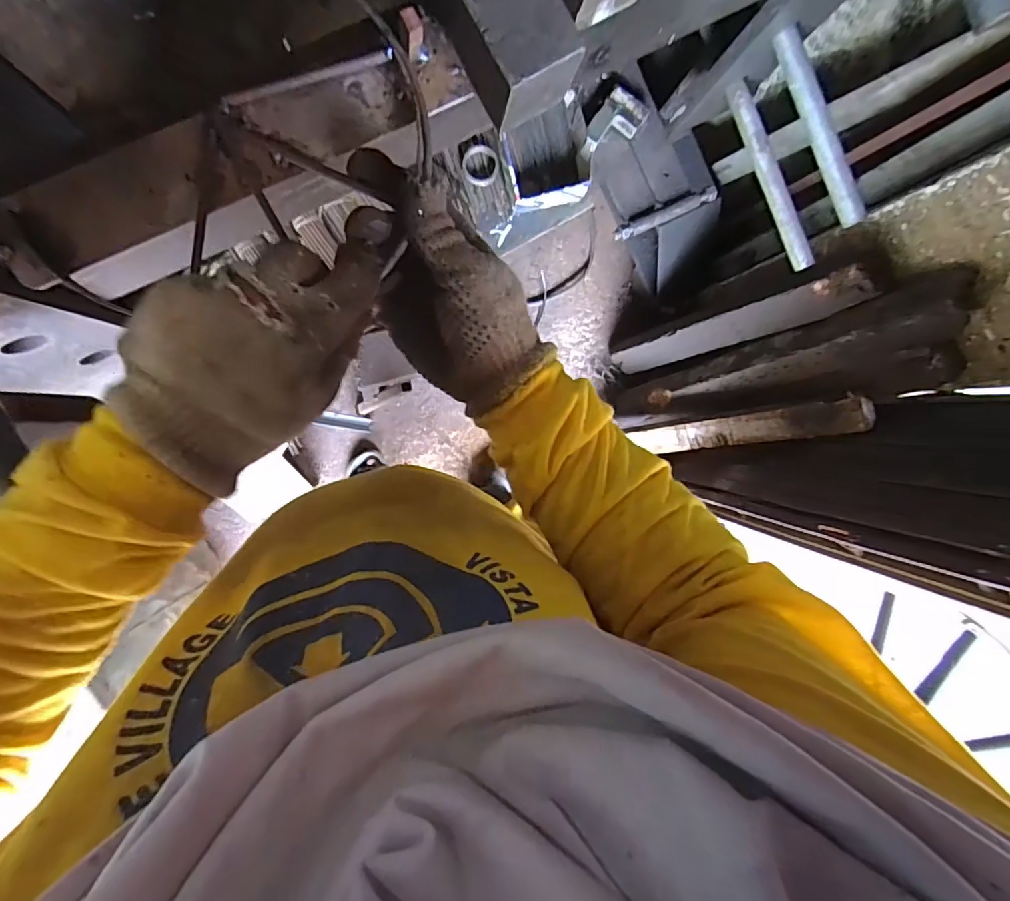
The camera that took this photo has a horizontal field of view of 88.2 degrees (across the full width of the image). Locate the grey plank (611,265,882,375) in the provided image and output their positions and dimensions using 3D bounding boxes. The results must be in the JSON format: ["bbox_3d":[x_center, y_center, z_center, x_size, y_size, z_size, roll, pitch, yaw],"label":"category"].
[{"bbox_3d":[0.407,-0.226,1.041,0.042,0.589,0.064,-29,98,-25],"label":"grey plank"}]

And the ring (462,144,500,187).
[{"bbox_3d":[-0.040,-0.473,0.865,0.062,0.009,0.062,1,107,5],"label":"ring"}]

